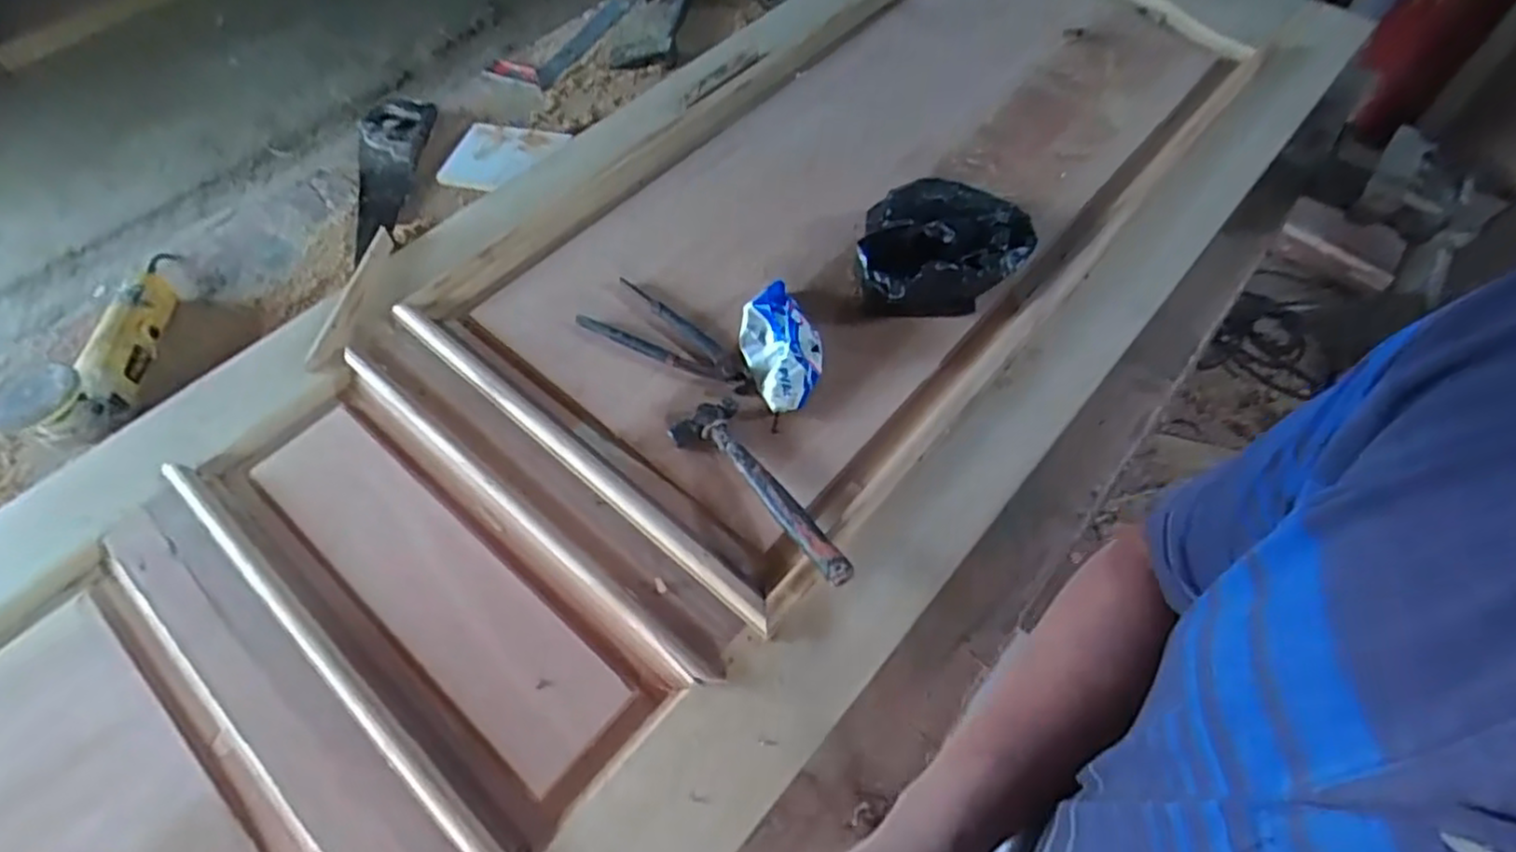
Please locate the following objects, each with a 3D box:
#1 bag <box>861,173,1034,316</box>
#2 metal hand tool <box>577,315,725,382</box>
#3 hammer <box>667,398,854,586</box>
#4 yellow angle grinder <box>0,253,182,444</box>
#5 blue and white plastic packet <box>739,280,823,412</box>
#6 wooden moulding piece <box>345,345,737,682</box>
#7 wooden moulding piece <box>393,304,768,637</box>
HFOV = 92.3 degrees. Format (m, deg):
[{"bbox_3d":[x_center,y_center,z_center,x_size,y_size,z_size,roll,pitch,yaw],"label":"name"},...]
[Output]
[{"bbox_3d":[0.211,-0.199,0.830,0.188,0.070,0.157,13,59,10],"label":"bag"},{"bbox_3d":[-0.121,-0.087,0.815,0.196,0.009,0.018,24,62,17],"label":"metal hand tool"},{"bbox_3d":[-0.002,0.064,0.696,0.073,0.049,0.236,-28,60,-14],"label":"hammer"},{"bbox_3d":[-0.805,-0.101,0.884,0.081,0.097,0.289,-6,57,0],"label":"yellow angle grinder"},{"bbox_3d":[0.025,-0.090,0.792,0.085,0.044,0.153,-6,57,-1],"label":"blue and white plastic packet"},{"bbox_3d":[-0.246,0.071,0.720,0.540,0.016,0.028,35,65,22],"label":"wooden moulding piece"},{"bbox_3d":[-0.200,0.016,0.747,0.552,0.022,0.041,35,65,22],"label":"wooden moulding piece"}]

